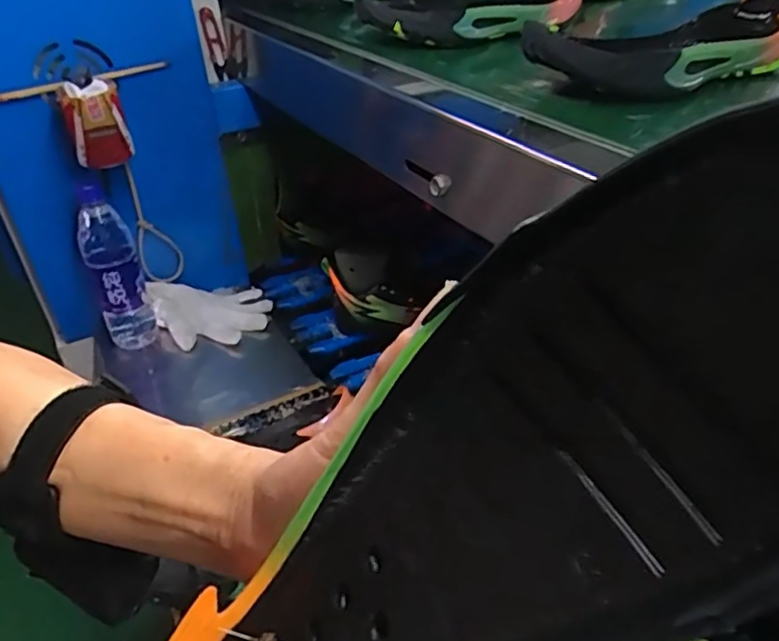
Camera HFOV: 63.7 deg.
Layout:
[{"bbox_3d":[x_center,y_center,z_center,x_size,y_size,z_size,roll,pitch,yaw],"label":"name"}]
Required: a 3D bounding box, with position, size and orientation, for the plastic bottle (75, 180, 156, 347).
[{"bbox_3d":[-0.361,-0.068,0.819,0.064,0.204,0.067,-16,36,-18],"label":"plastic bottle"}]

